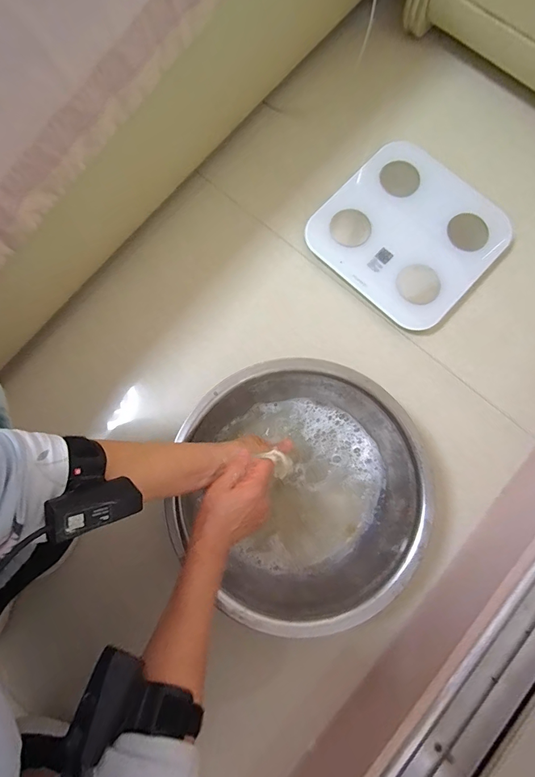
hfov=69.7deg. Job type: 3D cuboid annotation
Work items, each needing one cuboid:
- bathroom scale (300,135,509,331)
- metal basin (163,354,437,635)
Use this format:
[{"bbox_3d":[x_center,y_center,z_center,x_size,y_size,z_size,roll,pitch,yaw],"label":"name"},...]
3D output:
[{"bbox_3d":[0.239,-0.264,0.653,0.269,0.029,0.269,43,83,8],"label":"bathroom scale"},{"bbox_3d":[0.047,0.137,0.541,0.315,0.110,0.331,0,80,0],"label":"metal basin"}]

